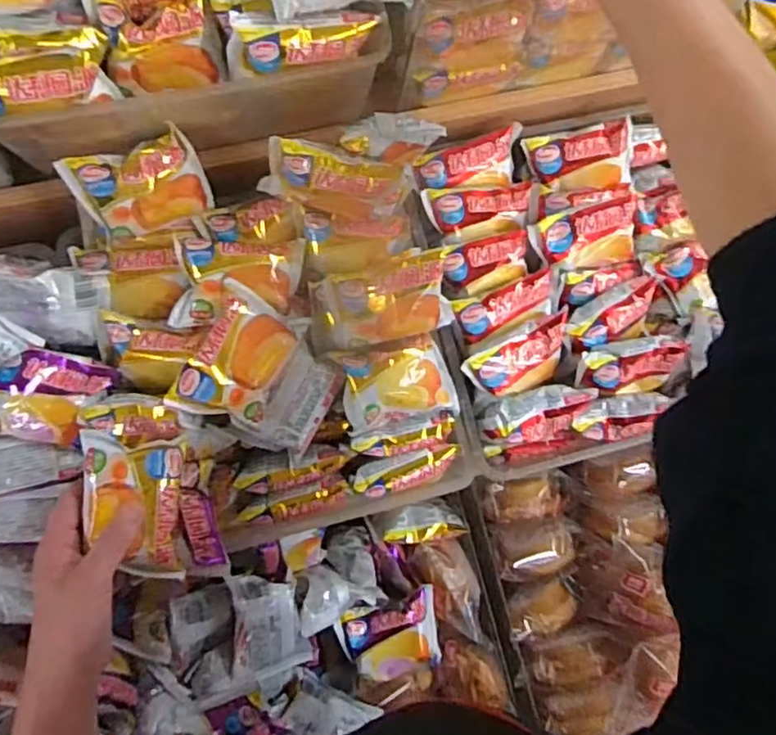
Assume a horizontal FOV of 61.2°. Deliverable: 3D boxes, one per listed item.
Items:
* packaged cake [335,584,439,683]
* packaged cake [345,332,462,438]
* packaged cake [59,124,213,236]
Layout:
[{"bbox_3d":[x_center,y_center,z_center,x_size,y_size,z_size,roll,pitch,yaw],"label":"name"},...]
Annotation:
[{"bbox_3d":[0.004,0.254,0.616,0.094,0.032,0.067,-13,71,-8],"label":"packaged cake"},{"bbox_3d":[0.010,0.012,0.538,0.092,0.029,0.063,-13,89,-23],"label":"packaged cake"},{"bbox_3d":[-0.186,-0.137,0.497,0.087,0.070,0.035,-10,48,0],"label":"packaged cake"}]

